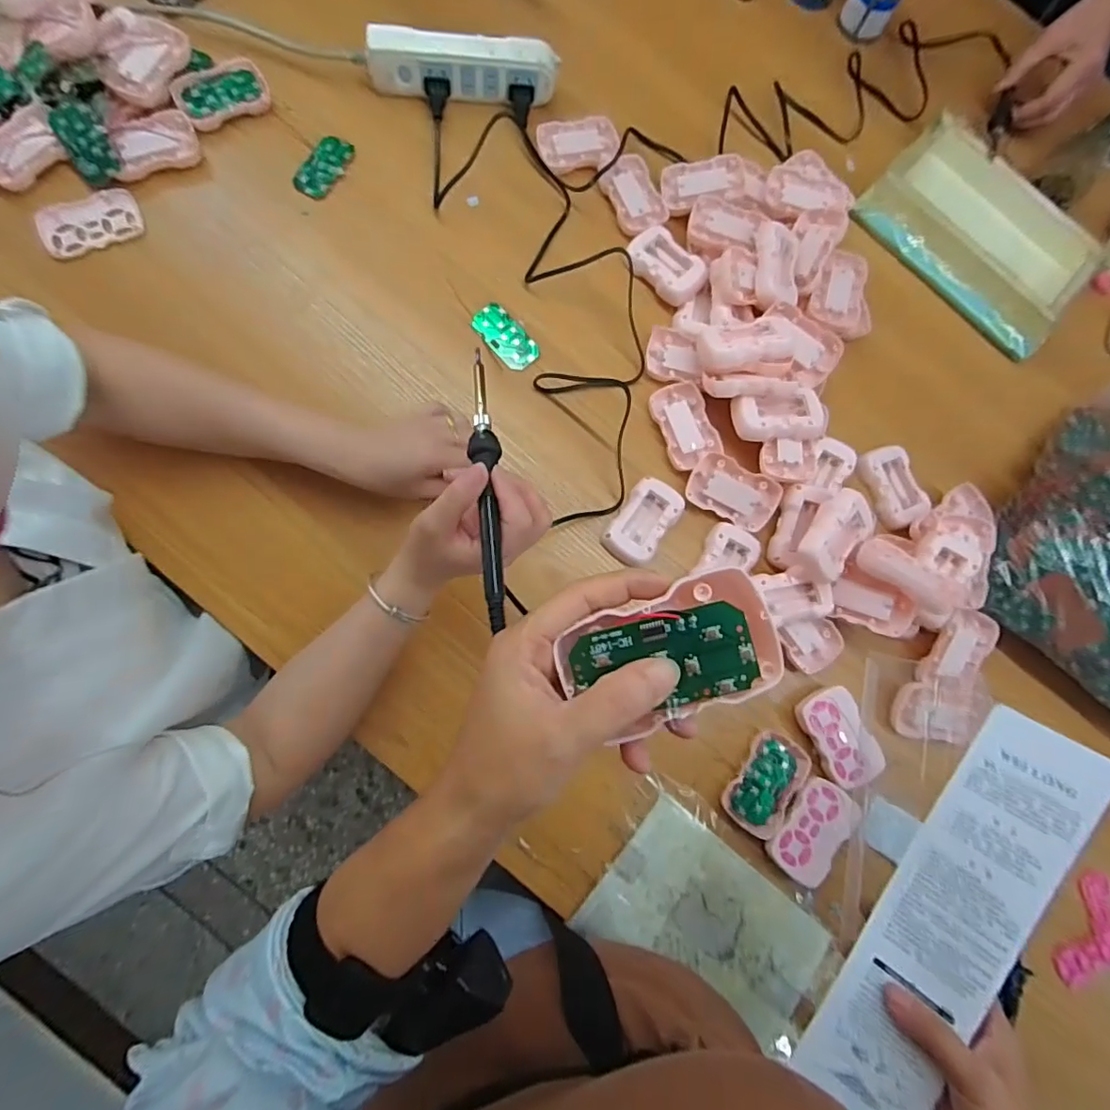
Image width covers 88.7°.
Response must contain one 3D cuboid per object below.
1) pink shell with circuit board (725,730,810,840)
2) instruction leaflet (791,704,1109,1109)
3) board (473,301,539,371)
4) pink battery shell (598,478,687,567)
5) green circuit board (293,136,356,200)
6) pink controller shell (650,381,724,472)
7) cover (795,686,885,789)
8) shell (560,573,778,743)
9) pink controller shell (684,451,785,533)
[{"bbox_3d":[0.195,0.212,0.527,0.054,0.019,0.087,38,78,0],"label":"pink shell with circuit board"},{"bbox_3d":[0.259,0.236,0.368,0.070,0.011,0.272,30,87,32],"label":"instruction leaflet"},{"bbox_3d":[-0.052,-0.225,0.584,0.080,0.005,0.046,44,72,0],"label":"board"},{"bbox_3d":[0.088,-0.033,0.559,0.052,0.017,0.090,35,78,0],"label":"pink battery shell"},{"bbox_3d":[-0.242,-0.407,0.596,0.036,0.006,0.072,30,78,-1],"label":"green circuit board"},{"bbox_3d":[0.133,-0.134,0.580,0.055,0.010,0.086,-19,83,-10],"label":"pink controller shell"},{"bbox_3d":[0.270,0.172,0.540,0.052,0.022,0.088,-23,84,-10],"label":"cover"},{"bbox_3d":[0.049,0.043,0.245,0.086,0.022,0.052,-23,85,6],"label":"shell"},{"bbox_3d":[0.178,-0.062,0.565,0.089,0.018,0.050,25,79,-2],"label":"pink controller shell"}]

